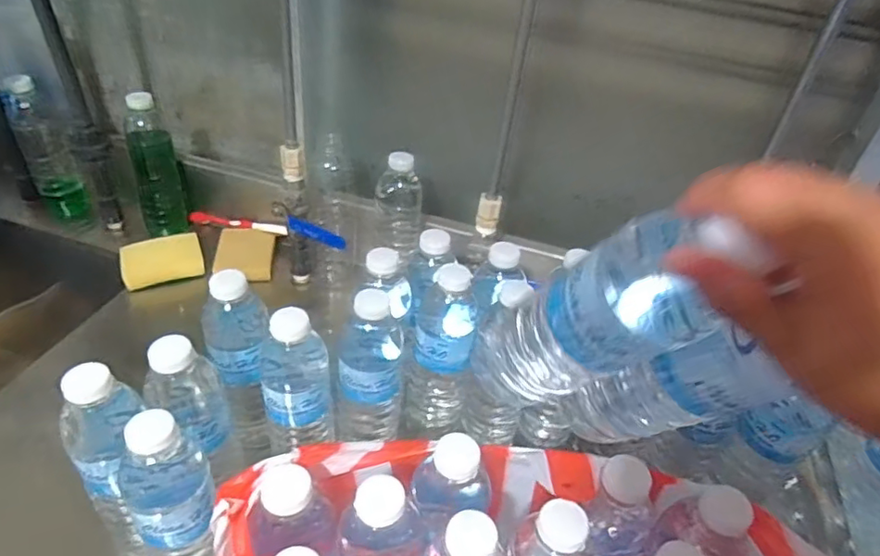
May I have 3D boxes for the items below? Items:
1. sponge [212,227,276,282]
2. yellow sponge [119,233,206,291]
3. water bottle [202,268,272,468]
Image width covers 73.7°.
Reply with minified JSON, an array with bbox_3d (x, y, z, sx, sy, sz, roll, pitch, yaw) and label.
[{"bbox_3d":[-0.275,-0.035,0.835,0.076,0.024,0.089,1,38,-9],"label":"sponge"},{"bbox_3d":[-0.384,-0.026,0.813,0.100,0.022,0.086,-12,42,-23],"label":"yellow sponge"},{"bbox_3d":[-0.189,0.088,0.560,0.054,0.189,0.061,-10,41,-21],"label":"water bottle"}]

